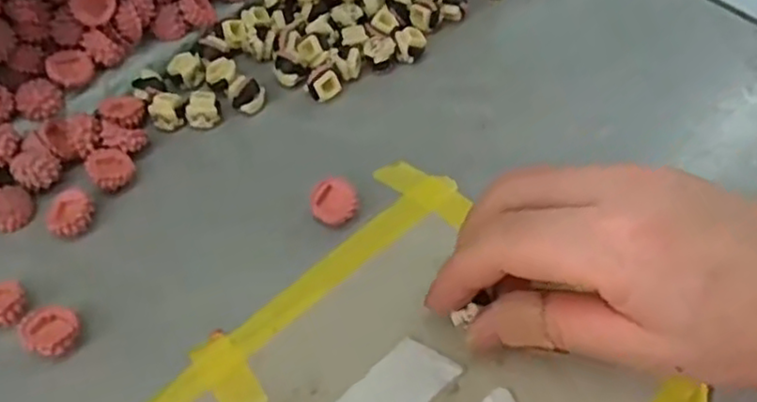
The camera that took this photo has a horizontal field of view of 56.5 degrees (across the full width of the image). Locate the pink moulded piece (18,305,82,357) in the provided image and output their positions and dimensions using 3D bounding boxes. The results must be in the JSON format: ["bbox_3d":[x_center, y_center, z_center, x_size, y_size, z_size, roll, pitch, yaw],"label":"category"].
[{"bbox_3d":[-0.123,0.049,0.265,0.022,0.010,0.019,22,59,12],"label":"pink moulded piece"}]

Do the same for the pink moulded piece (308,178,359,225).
[{"bbox_3d":[-0.018,0.001,0.297,0.019,0.010,0.019,-17,56,-11],"label":"pink moulded piece"}]

